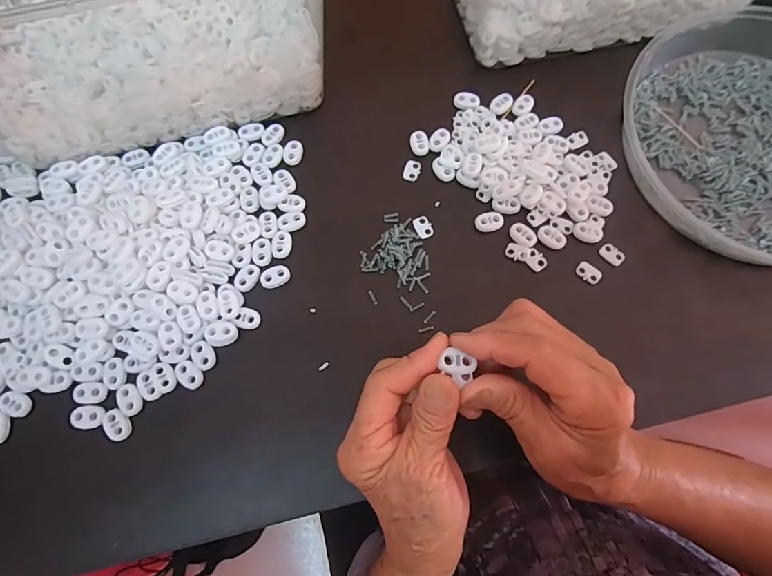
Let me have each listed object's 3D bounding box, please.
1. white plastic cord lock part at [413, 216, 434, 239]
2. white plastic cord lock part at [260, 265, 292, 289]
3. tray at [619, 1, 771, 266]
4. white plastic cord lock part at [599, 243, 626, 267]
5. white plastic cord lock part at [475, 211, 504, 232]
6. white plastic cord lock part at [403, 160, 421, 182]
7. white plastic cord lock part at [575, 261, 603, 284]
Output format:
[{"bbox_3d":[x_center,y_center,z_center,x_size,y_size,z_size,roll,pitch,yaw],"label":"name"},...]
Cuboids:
[{"bbox_3d":[0.030,-0.049,0.346,0.014,0.004,0.019,-21,76,-6],"label":"white plastic cord lock part"},{"bbox_3d":[-0.085,-0.009,0.332,0.022,0.004,0.017,-24,77,-7],"label":"white plastic cord lock part"},{"bbox_3d":[0.307,-0.130,0.349,0.226,0.036,0.226,0,75,-1],"label":"tray"},{"bbox_3d":[0.179,-0.027,0.340,0.013,0.004,0.019,-40,79,-10],"label":"white plastic cord lock part"},{"bbox_3d":[0.084,-0.054,0.346,0.022,0.004,0.016,-11,76,-4],"label":"white plastic cord lock part"},{"bbox_3d":[0.022,-0.100,0.362,0.014,0.004,0.020,11,75,2],"label":"white plastic cord lock part"},{"bbox_3d":[0.159,-0.012,0.335,0.019,0.004,0.013,36,78,8],"label":"white plastic cord lock part"}]

